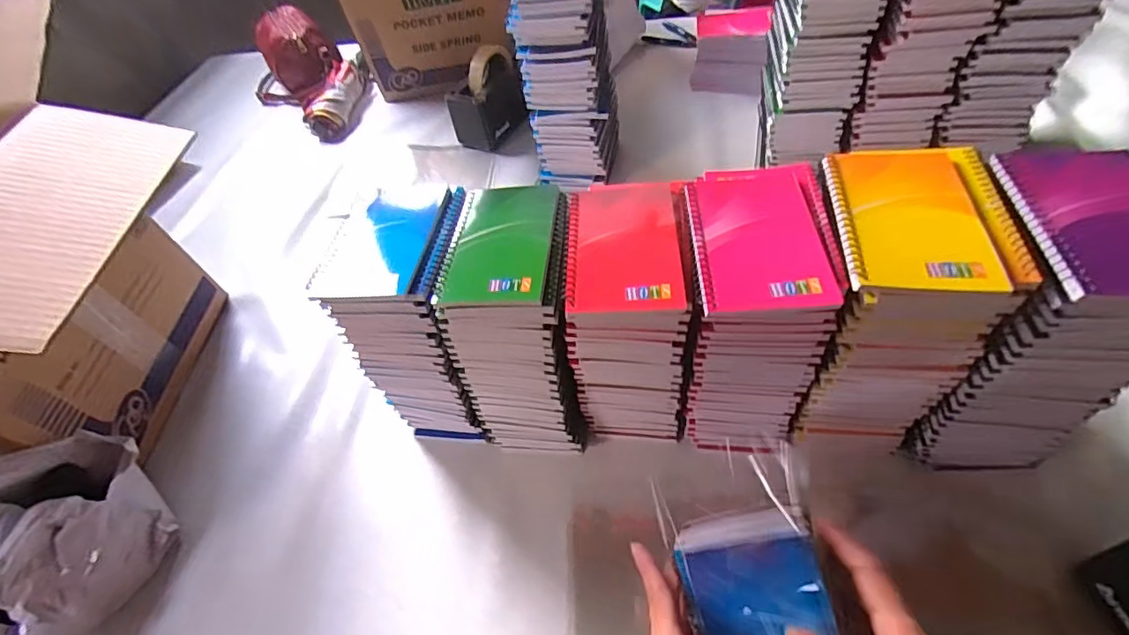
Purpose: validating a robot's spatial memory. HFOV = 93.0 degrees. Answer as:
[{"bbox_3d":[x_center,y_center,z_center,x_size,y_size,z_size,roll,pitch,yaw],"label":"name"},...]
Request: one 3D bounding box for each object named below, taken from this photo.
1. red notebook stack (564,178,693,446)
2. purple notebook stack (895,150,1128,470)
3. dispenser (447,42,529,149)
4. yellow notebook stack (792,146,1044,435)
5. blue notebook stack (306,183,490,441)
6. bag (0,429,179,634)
[{"bbox_3d":[0.057,0.003,0.486,0.095,0.212,0.136,-5,53,6],"label":"red notebook stack"},{"bbox_3d":[0.343,0.001,0.404,0.103,0.205,0.127,1,52,12],"label":"purple notebook stack"},{"bbox_3d":[-0.122,-0.355,0.879,0.070,0.131,0.125,30,63,30],"label":"dispenser"},{"bbox_3d":[0.246,-0.005,0.434,0.104,0.218,0.131,0,52,11],"label":"yellow notebook stack"},{"bbox_3d":[-0.131,0.013,0.520,0.107,0.224,0.135,-5,51,7],"label":"blue notebook stack"},{"bbox_3d":[-0.470,0.223,0.470,0.122,0.115,0.229,25,61,26],"label":"bag"}]

